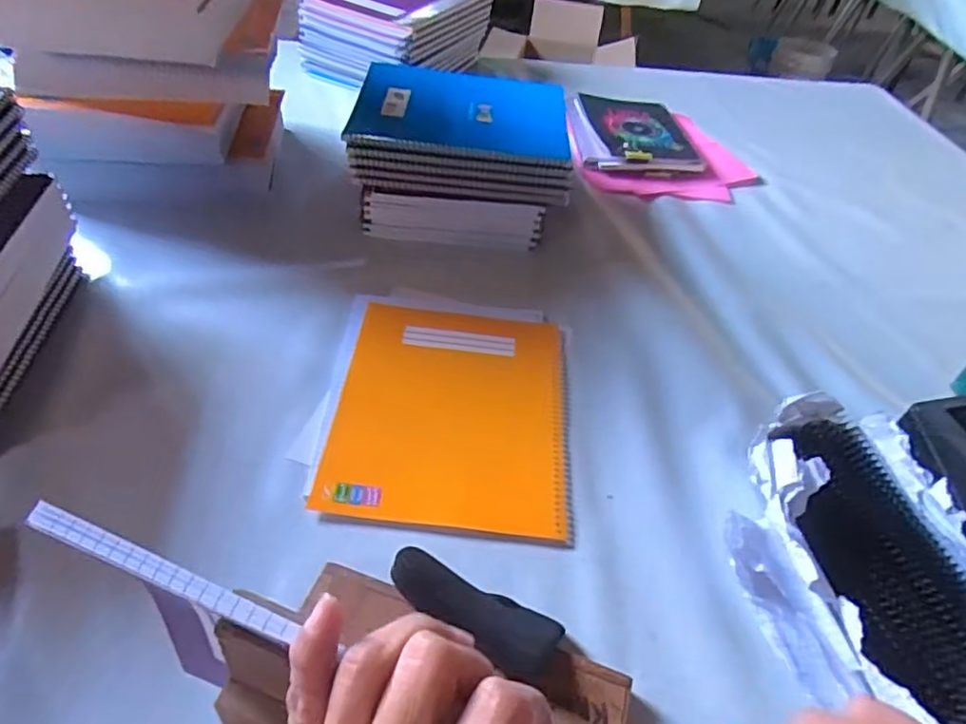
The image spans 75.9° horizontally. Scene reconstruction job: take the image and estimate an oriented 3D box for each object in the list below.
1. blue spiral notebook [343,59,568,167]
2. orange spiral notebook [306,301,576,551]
[{"bbox_3d":[-0.024,-0.300,0.744,0.248,0.017,0.201,5,49,-4],"label":"blue spiral notebook"},{"bbox_3d":[-0.024,0.038,0.563,0.204,0.009,0.248,6,45,-1],"label":"orange spiral notebook"}]

